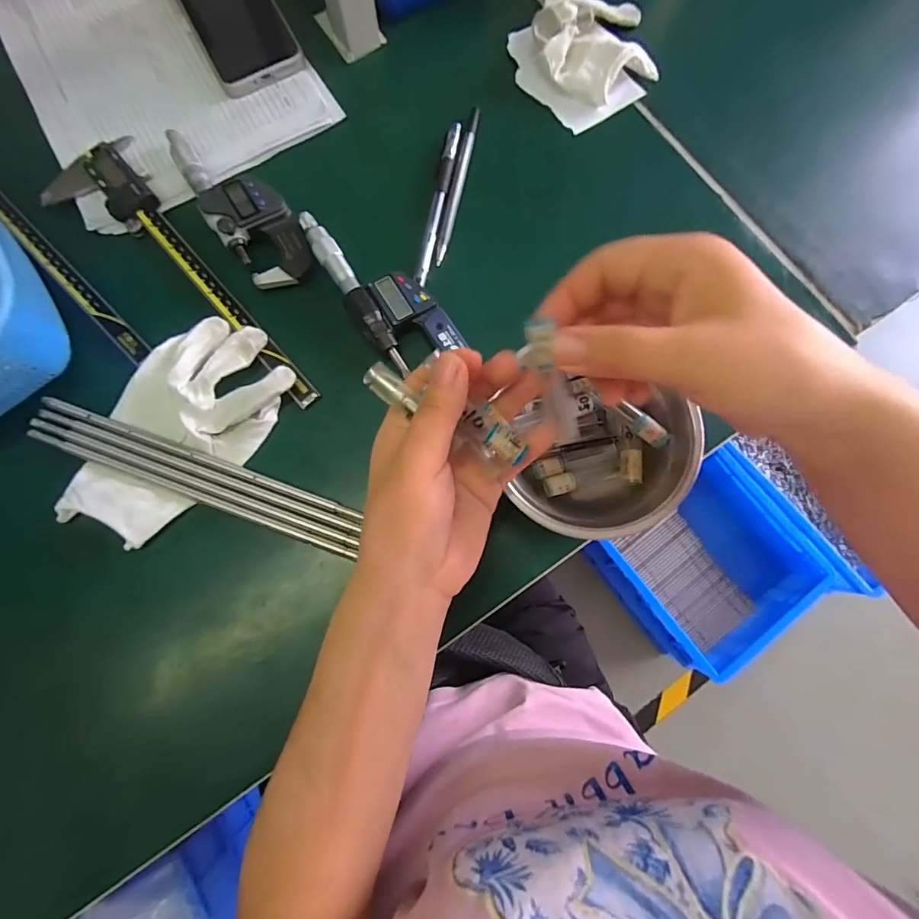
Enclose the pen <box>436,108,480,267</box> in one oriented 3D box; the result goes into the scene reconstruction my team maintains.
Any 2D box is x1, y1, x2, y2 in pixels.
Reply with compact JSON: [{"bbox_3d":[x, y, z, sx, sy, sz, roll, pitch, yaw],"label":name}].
[{"bbox_3d":[-0.002,-0.216,0.358,0.010,0.012,0.134,12,78,2],"label":"pen"}]

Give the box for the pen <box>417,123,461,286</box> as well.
[{"bbox_3d":[-0.017,-0.200,0.354,0.011,0.010,0.138,11,78,2],"label":"pen"}]

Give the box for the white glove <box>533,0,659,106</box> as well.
[{"bbox_3d":[0.111,-0.357,0.378,0.094,0.030,0.125,-5,78,-2],"label":"white glove"}]

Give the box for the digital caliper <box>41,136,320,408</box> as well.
[{"bbox_3d":[-0.215,-0.133,0.339,0.071,0.024,0.276,-38,81,-8],"label":"digital caliper"}]

